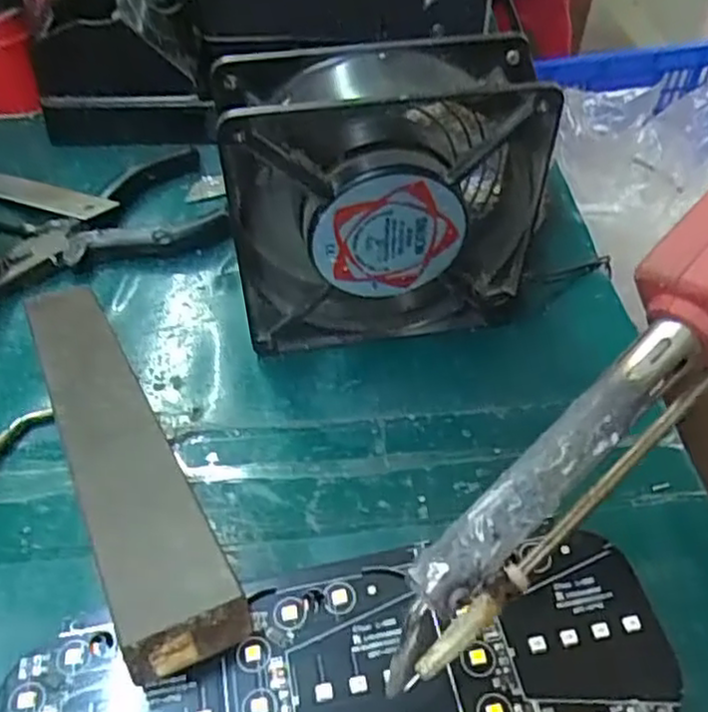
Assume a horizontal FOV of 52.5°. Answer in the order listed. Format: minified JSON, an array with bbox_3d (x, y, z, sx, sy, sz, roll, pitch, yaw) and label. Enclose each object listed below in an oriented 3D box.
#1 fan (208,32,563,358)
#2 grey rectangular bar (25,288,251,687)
[{"bbox_3d":[0.011,-0.060,0.294,0.120,0.122,0.043,-9,51,-9],"label":"fan"},{"bbox_3d":[-0.083,0.021,0.242,0.029,0.015,0.200,-22,36,-19],"label":"grey rectangular bar"}]

